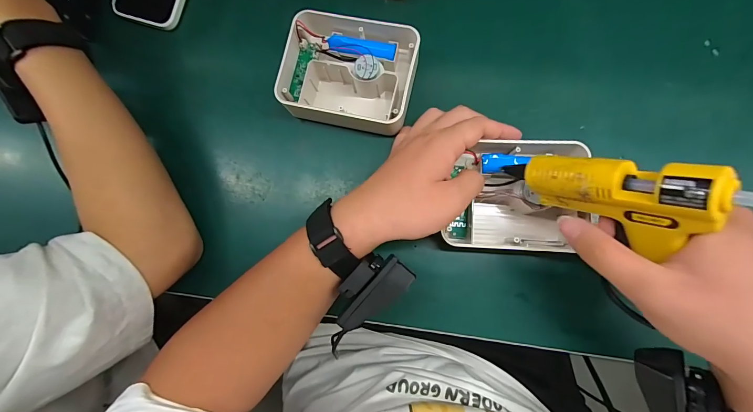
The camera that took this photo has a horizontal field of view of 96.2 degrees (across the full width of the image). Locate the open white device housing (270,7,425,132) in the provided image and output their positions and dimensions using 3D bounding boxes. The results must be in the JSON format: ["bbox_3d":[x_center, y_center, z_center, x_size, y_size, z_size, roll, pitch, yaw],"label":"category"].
[{"bbox_3d":[-0.028,-0.133,0.343,0.134,0.048,0.101,14,84,6],"label":"open white device housing"}]

